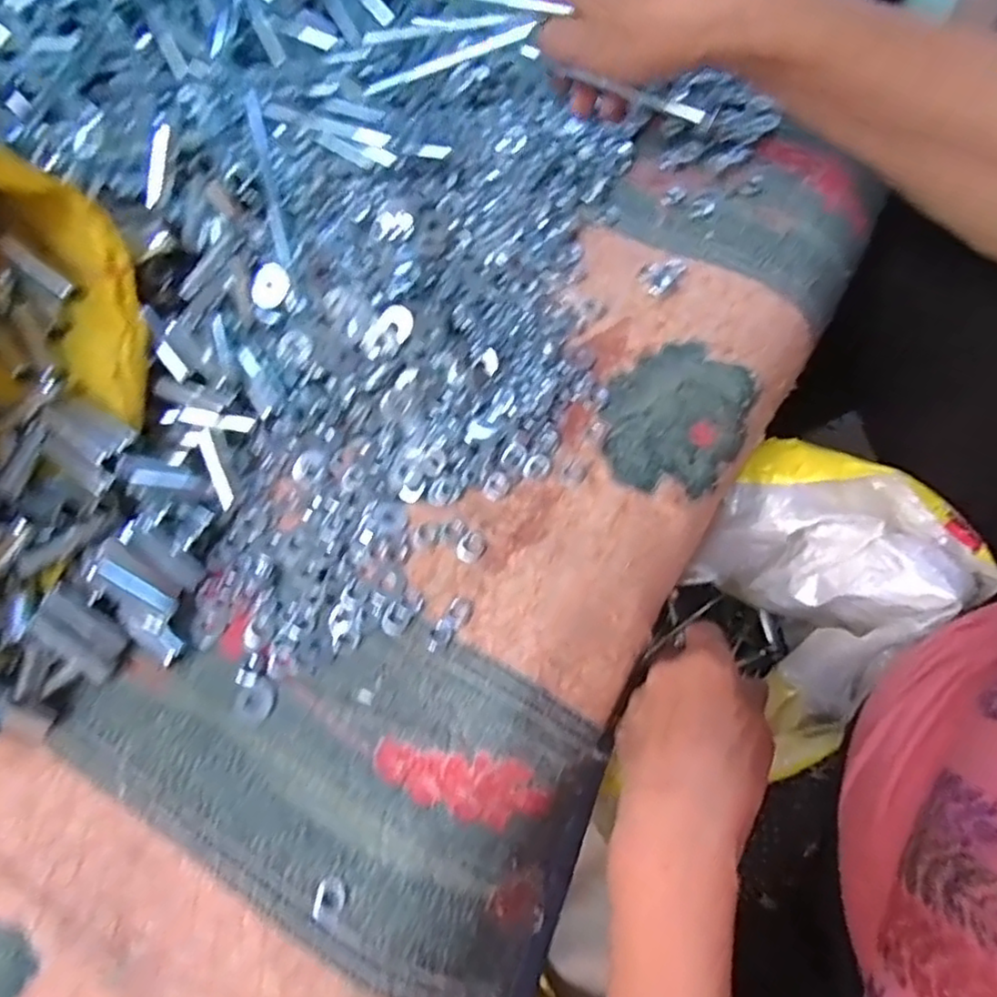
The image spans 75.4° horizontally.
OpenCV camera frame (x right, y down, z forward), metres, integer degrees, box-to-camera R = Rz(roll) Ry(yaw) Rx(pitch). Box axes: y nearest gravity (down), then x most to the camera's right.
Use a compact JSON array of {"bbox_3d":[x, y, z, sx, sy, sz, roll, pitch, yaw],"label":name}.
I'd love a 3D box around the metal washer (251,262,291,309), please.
[{"bbox_3d":[-0.130,-0.121,0.367,0.019,0.004,0.025,29,87,-10],"label":"metal washer"}]

